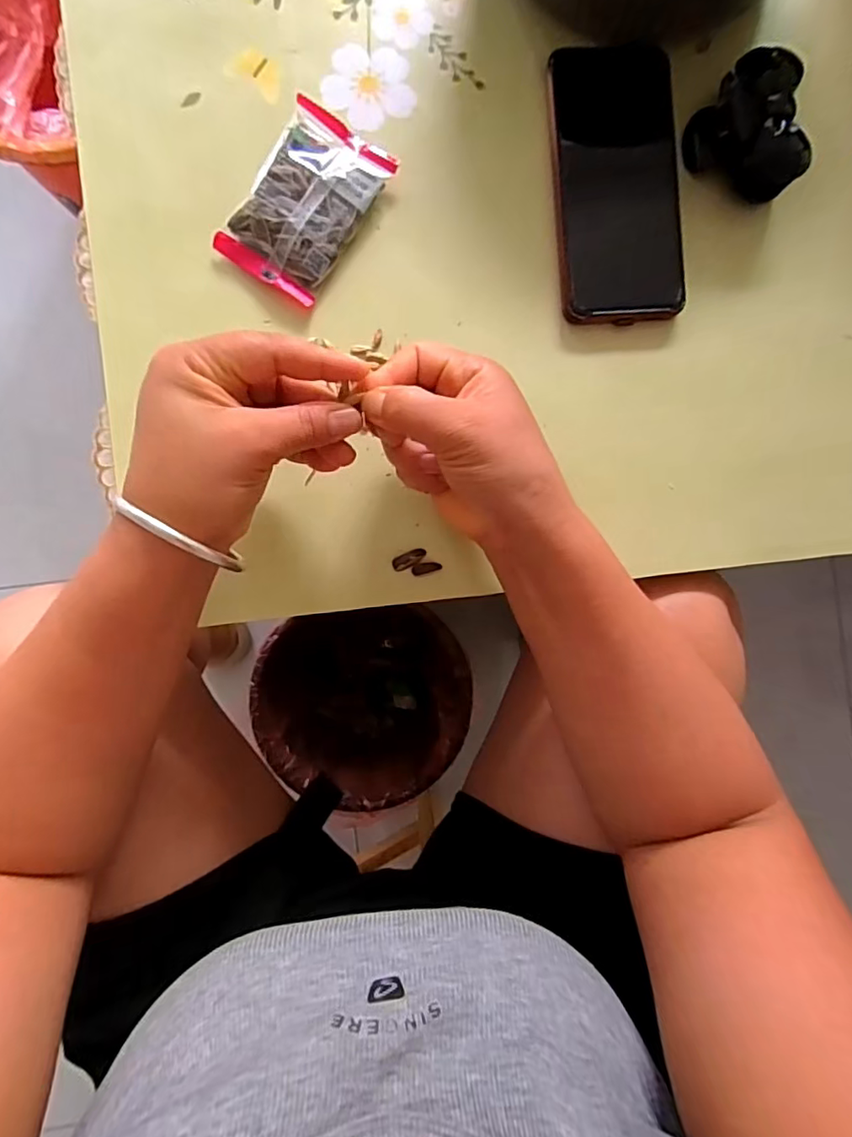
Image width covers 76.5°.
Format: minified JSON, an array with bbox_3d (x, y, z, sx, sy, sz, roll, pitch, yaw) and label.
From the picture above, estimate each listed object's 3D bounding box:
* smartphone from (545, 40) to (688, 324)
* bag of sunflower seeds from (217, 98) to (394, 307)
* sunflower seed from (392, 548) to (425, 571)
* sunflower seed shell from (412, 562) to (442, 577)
[{"bbox_3d":[0.117,-0.238,0.338,0.074,0.016,0.168,-4,90,-3],"label":"smartphone"},{"bbox_3d":[-0.072,-0.219,0.324,0.063,0.014,0.102,31,88,-3],"label":"bag of sunflower seeds"},{"bbox_3d":[-0.010,-0.006,0.331,0.022,0.004,0.009,-28,91,-3],"label":"sunflower seed"},{"bbox_3d":[0.001,0.000,0.331,0.018,0.004,0.007,-18,90,-3],"label":"sunflower seed shell"}]

